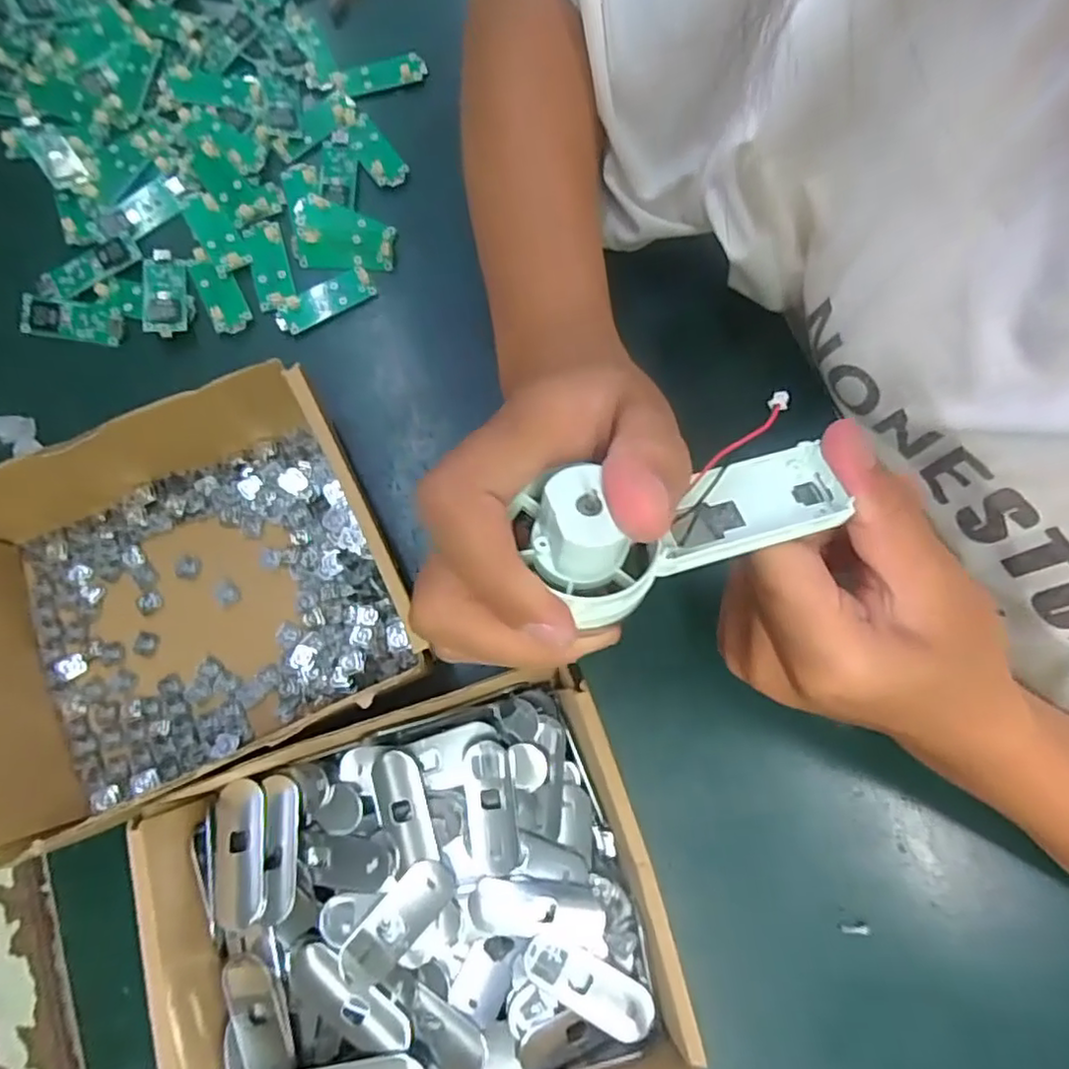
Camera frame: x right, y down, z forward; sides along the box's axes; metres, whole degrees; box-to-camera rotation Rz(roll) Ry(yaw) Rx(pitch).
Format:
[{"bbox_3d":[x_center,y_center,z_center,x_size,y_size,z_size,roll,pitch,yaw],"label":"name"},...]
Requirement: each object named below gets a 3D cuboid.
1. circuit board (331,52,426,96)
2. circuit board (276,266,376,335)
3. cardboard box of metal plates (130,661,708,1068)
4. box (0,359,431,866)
[{"bbox_3d":[-0.088,-0.260,0.367,0.052,0.005,0.018,-14,77,-3],"label":"circuit board"},{"bbox_3d":[-0.106,-0.120,0.330,0.050,0.005,0.018,-31,78,-7],"label":"circuit board"},{"bbox_3d":[-0.044,0.141,0.239,0.172,0.052,0.141,-18,77,-4],"label":"cardboard box of metal plates"},{"bbox_3d":[-0.152,0.026,0.268,0.179,0.052,0.142,-23,77,-5],"label":"box"}]

